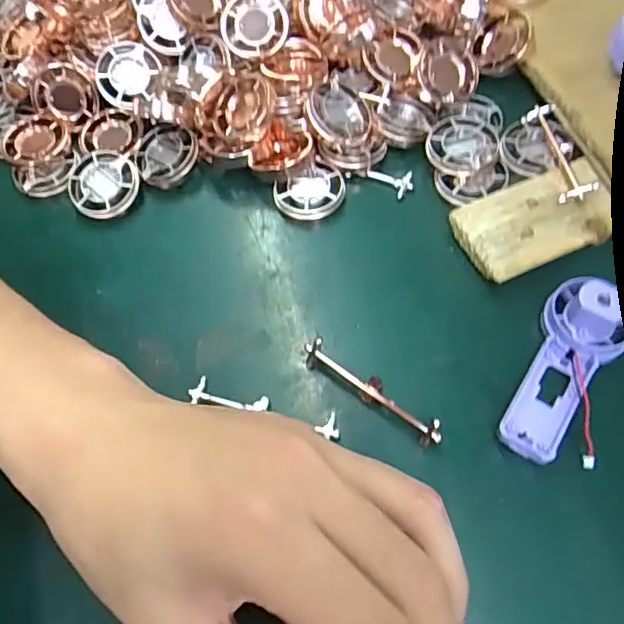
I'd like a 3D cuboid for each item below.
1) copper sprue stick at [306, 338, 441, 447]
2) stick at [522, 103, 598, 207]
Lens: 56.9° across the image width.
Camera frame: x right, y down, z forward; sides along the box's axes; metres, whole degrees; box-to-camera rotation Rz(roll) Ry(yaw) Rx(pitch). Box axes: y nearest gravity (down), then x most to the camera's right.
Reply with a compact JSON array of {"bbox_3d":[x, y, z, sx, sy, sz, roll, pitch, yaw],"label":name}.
[{"bbox_3d":[0.027,0.037,0.263,0.072,0.014,0.014,31,67,18],"label":"copper sprue stick"},{"bbox_3d":[0.134,-0.088,0.316,0.017,0.013,0.070,-7,61,-1],"label":"stick"}]

